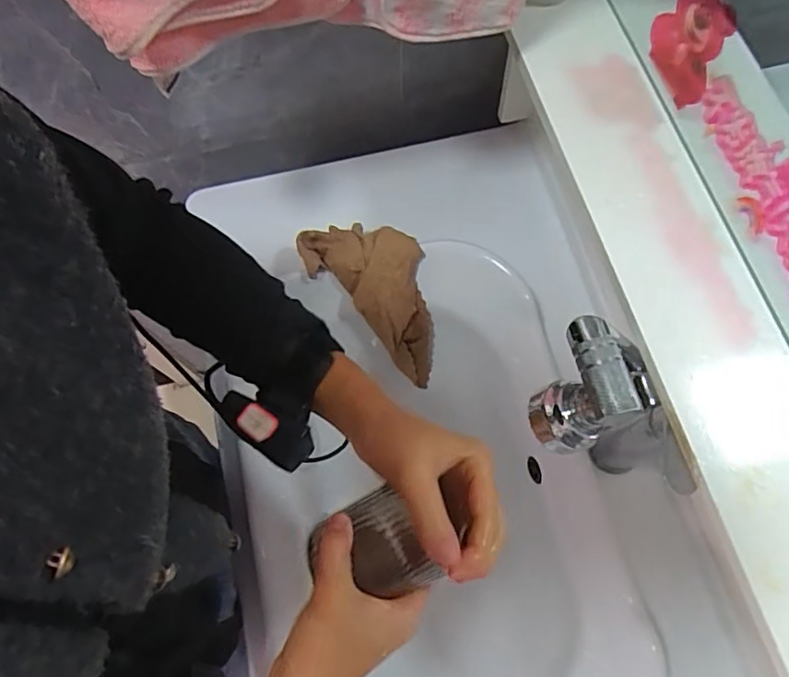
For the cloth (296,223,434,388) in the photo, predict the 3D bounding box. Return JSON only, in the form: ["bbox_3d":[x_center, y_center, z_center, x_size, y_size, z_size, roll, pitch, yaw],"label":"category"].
[{"bbox_3d":[-0.009,-0.041,0.671,0.111,0.234,0.083,-38,30,-11],"label":"cloth"}]

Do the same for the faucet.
[{"bbox_3d":[0.117,0.032,0.349,0.062,0.059,0.067,0,71,1],"label":"faucet"}]

